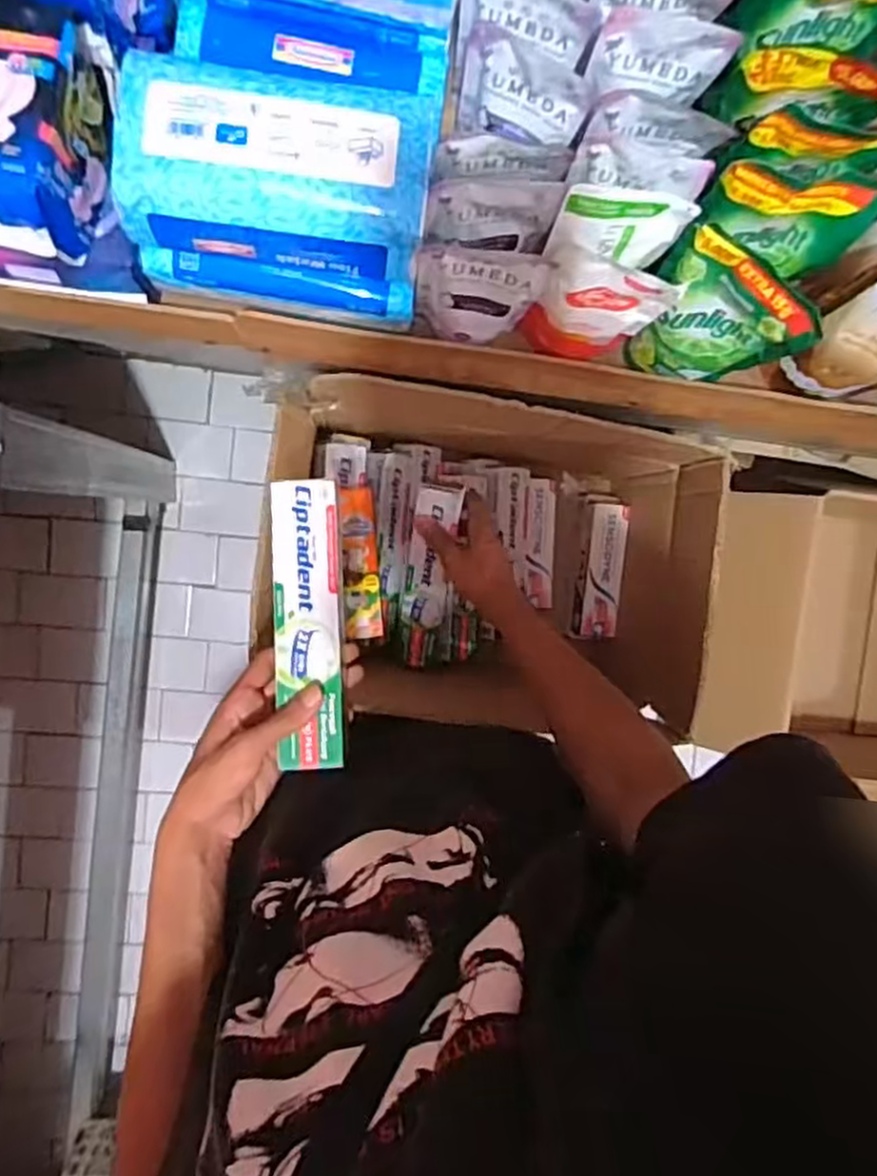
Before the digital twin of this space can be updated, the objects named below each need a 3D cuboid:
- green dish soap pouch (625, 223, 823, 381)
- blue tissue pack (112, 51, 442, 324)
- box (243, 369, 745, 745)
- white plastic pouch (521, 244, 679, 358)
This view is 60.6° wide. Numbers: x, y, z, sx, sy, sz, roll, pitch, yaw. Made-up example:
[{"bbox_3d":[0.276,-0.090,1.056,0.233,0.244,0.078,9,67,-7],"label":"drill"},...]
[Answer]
[{"bbox_3d":[0.192,-0.186,0.540,0.100,0.138,0.043,35,90,-8],"label":"green dish soap pouch"},{"bbox_3d":[-0.104,-0.257,0.496,0.185,0.096,0.113,6,94,-7],"label":"blue tissue pack"},{"bbox_3d":[0.054,-0.036,0.787,0.392,0.290,0.265,13,93,-8],"label":"box"},{"bbox_3d":[0.109,-0.196,0.539,0.082,0.117,0.033,11,93,-8],"label":"white plastic pouch"}]

